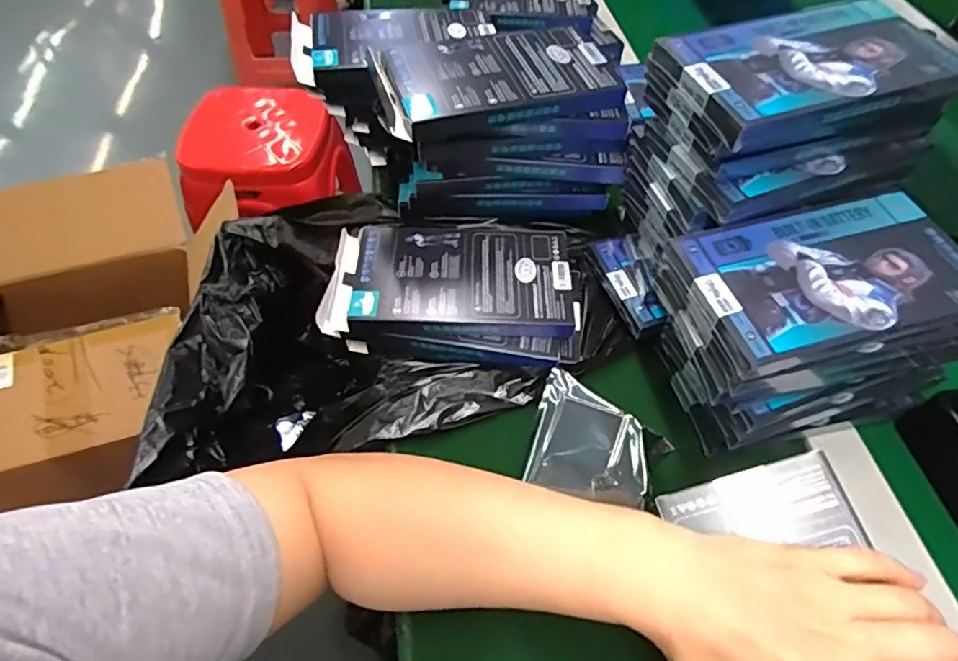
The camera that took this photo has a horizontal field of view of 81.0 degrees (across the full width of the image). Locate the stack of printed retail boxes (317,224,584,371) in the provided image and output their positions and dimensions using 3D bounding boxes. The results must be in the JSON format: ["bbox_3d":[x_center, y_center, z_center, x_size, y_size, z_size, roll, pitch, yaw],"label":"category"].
[{"bbox_3d":[-0.015,-0.032,0.450,0.201,0.048,0.118,9,55,5],"label":"stack of printed retail boxes"}]

